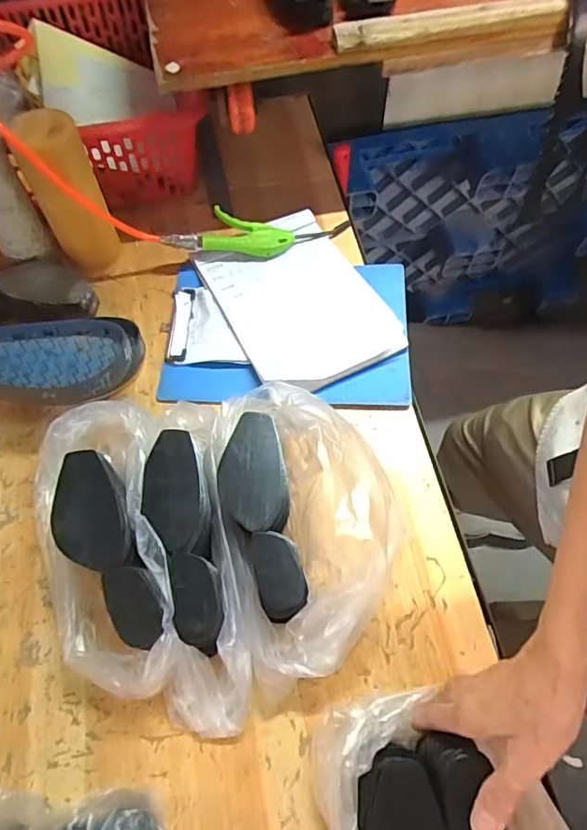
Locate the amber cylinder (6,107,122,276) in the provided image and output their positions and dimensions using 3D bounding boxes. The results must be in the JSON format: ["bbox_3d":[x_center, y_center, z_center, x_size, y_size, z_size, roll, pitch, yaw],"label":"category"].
[{"bbox_3d":[-0.280,-0.272,0.666,0.077,0.228,0.064,-28,65,-14],"label":"amber cylinder"}]

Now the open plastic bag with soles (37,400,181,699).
[{"bbox_3d":[-0.196,0.129,0.535,0.138,0.088,0.286,-13,63,-6],"label":"open plastic bag with soles"}]

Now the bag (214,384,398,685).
[{"bbox_3d":[0.011,0.093,0.545,0.169,0.105,0.305,-13,63,-6],"label":"bag"}]

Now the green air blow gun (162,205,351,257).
[{"bbox_3d":[-0.048,-0.261,0.755,0.261,0.047,0.079,-1,62,0],"label":"green air blow gun"}]

